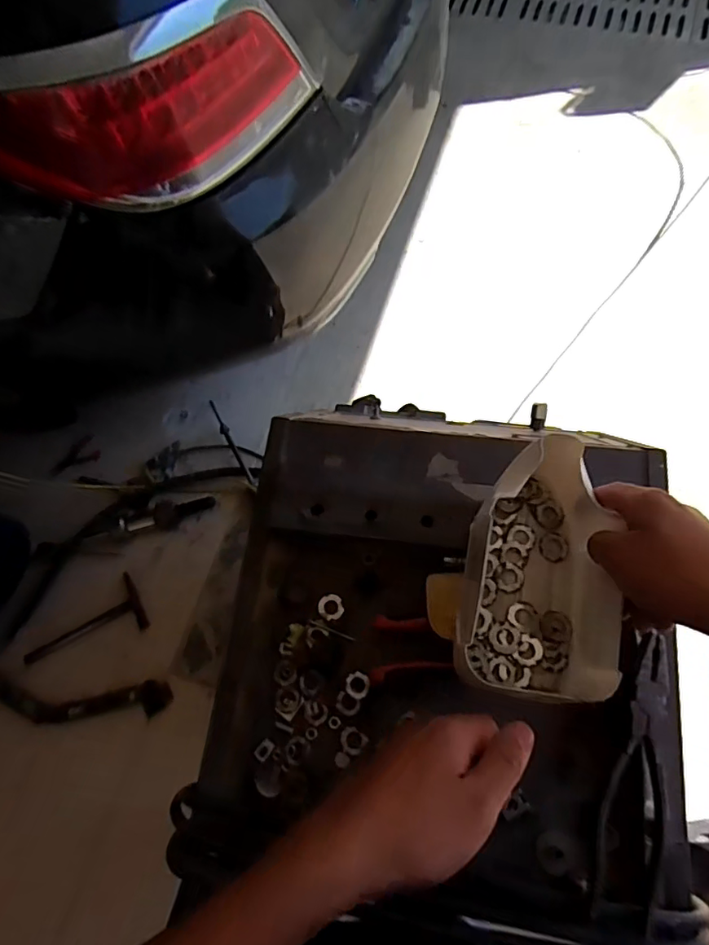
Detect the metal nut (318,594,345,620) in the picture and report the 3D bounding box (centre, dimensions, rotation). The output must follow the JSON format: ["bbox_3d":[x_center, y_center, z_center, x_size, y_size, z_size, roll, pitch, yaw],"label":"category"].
[{"bbox_3d":[-0.021,0.120,0.468,0.023,0.004,0.021,-2,70,5],"label":"metal nut"}]

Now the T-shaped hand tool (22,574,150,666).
[{"bbox_3d":[-0.699,0.403,1.344,0.304,0.024,0.146,-27,74,-8],"label":"T-shaped hand tool"}]

